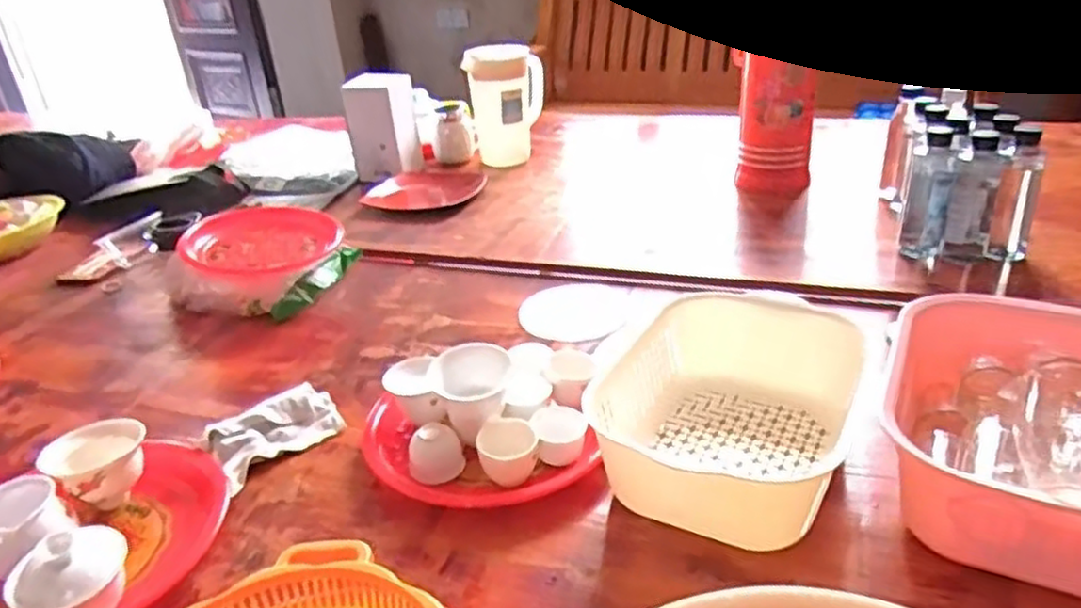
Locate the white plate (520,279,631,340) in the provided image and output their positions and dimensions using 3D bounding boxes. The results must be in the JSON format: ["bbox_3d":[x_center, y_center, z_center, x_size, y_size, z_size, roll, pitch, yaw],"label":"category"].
[{"bbox_3d":[0.049,0.006,1.002,0.141,0.016,0.149,-4,28,2],"label":"white plate"}]

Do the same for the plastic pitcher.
[{"bbox_3d":[-0.070,-0.419,1.549,0.124,0.232,0.115,11,32,28],"label":"plastic pitcher"}]

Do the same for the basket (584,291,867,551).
[{"bbox_3d":[0.186,0.096,0.723,0.198,0.092,0.282,10,31,27],"label":"basket"}]

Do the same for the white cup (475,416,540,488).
[{"bbox_3d":[-0.029,0.144,0.705,0.057,0.048,0.060,-4,28,2],"label":"white cup"}]

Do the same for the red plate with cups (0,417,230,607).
[{"bbox_3d":[-0.424,0.205,0.656,0.224,0.074,0.259,17,35,36],"label":"red plate with cups"}]

